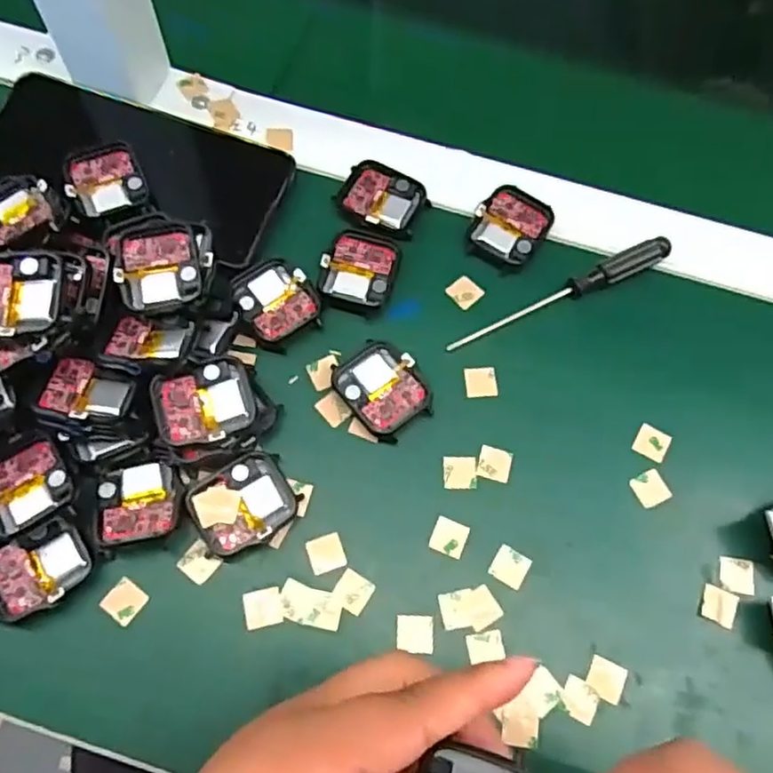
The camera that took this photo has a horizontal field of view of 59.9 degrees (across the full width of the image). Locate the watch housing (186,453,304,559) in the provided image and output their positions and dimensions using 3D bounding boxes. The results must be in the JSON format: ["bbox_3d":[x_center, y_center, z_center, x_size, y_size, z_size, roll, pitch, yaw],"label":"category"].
[{"bbox_3d":[-0.064,0.053,0.304,0.044,0.010,0.038,-29,72,-14],"label":"watch housing"}]

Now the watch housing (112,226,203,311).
[{"bbox_3d":[-0.107,-0.058,0.316,0.037,0.007,0.042,-9,68,-7],"label":"watch housing"}]

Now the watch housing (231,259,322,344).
[{"bbox_3d":[-0.056,-0.044,0.339,0.037,0.008,0.042,-30,72,-15],"label":"watch housing"}]

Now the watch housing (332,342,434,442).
[{"bbox_3d":[-0.002,0.001,0.327,0.037,0.011,0.045,-38,74,-17],"label":"watch housing"}]

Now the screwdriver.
[{"bbox_3d":[0.091,-0.048,0.349,0.131,0.013,0.013,-24,71,-12],"label":"screwdriver"}]

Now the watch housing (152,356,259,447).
[{"bbox_3d":[-0.081,0.007,0.299,0.042,0.008,0.036,-19,74,-14],"label":"watch housing"}]

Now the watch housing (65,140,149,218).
[{"bbox_3d":[-0.146,-0.108,0.346,0.036,0.009,0.043,-22,70,-12],"label":"watch housing"}]

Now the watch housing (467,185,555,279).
[{"bbox_3d":[0.066,-0.085,0.363,0.037,0.010,0.046,29,69,9],"label":"watch housing"}]

